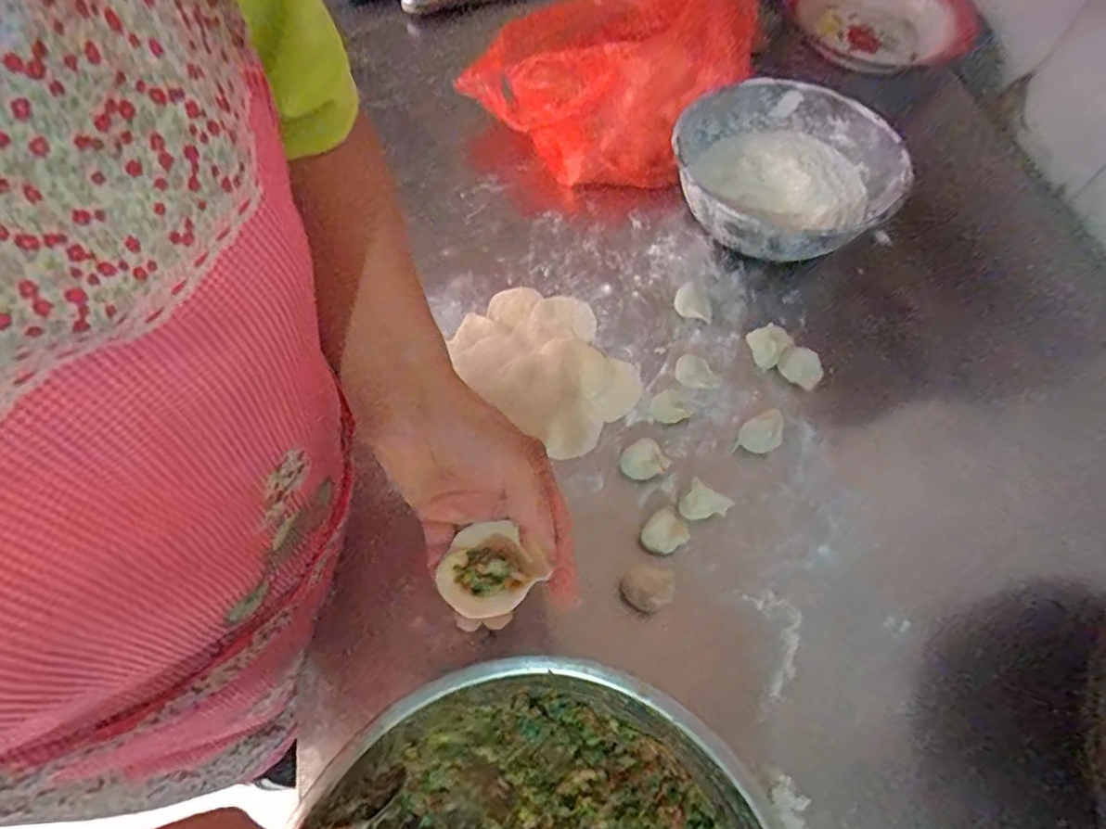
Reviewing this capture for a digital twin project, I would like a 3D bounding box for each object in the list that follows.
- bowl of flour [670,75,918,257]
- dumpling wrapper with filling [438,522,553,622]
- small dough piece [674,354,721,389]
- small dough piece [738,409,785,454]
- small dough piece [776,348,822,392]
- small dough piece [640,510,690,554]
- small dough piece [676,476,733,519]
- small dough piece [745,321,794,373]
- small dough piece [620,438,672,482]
[{"bbox_3d":[0.230,-0.249,0.631,0.214,0.076,0.218,0,64,-1],"label":"bowl of flour"},{"bbox_3d":[-0.038,0.088,0.344,0.050,0.015,0.050,0,68,1],"label":"dumpling wrapper with filling"},{"bbox_3d":[0.134,-0.037,0.569,0.043,0.015,0.030,30,67,13],"label":"small dough piece"},{"bbox_3d":[0.184,0.016,0.533,0.039,0.036,0.031,-35,69,-16],"label":"small dough piece"},{"bbox_3d":[0.230,-0.045,0.564,0.039,0.022,0.028,41,70,17],"label":"small dough piece"},{"bbox_3d":[0.088,0.095,0.489,0.031,0.018,0.031,0,64,-1],"label":"small dough piece"},{"bbox_3d":[0.122,0.073,0.498,0.035,0.026,0.030,39,69,16],"label":"small dough piece"},{"bbox_3d":[0.200,-0.065,0.570,0.028,0.029,0.036,-31,68,-15],"label":"small dough piece"},{"bbox_3d":[0.079,0.040,0.532,0.037,0.017,0.034,0,64,-1],"label":"small dough piece"}]

